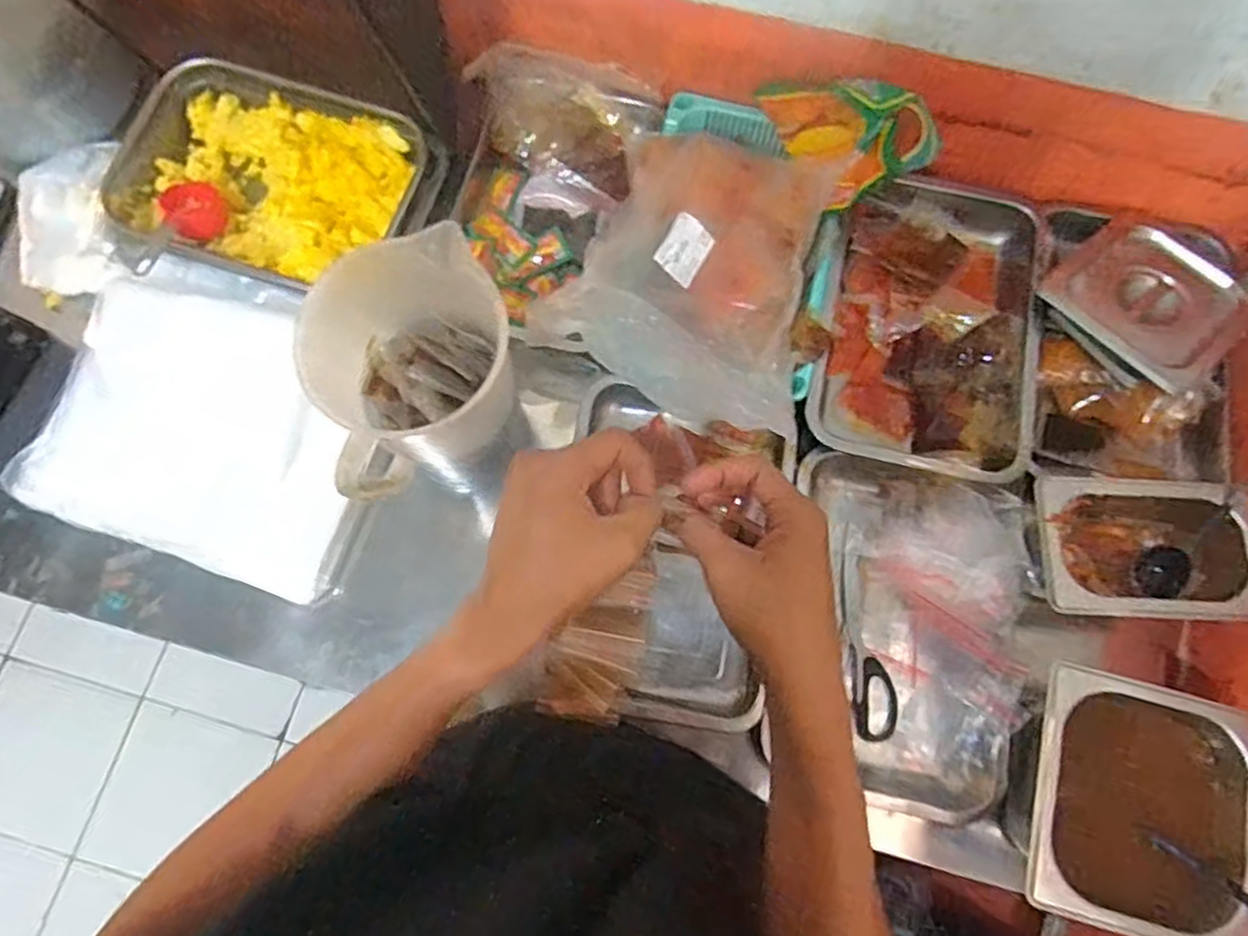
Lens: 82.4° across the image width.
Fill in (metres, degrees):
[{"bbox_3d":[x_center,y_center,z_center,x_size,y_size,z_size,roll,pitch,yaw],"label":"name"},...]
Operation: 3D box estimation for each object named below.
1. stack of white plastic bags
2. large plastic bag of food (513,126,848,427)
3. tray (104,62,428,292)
[{"bbox_3d":[-0.389,-0.045,0.686,0.285,0.035,0.266,21,84,-4],"label":"stack of white plastic bags"},{"bbox_3d":[0.081,-0.194,0.645,0.224,0.089,0.310,25,76,6],"label":"large plastic bag of food"},{"bbox_3d":[-0.365,-0.297,0.726,0.320,0.040,0.210,12,75,2],"label":"tray"}]

